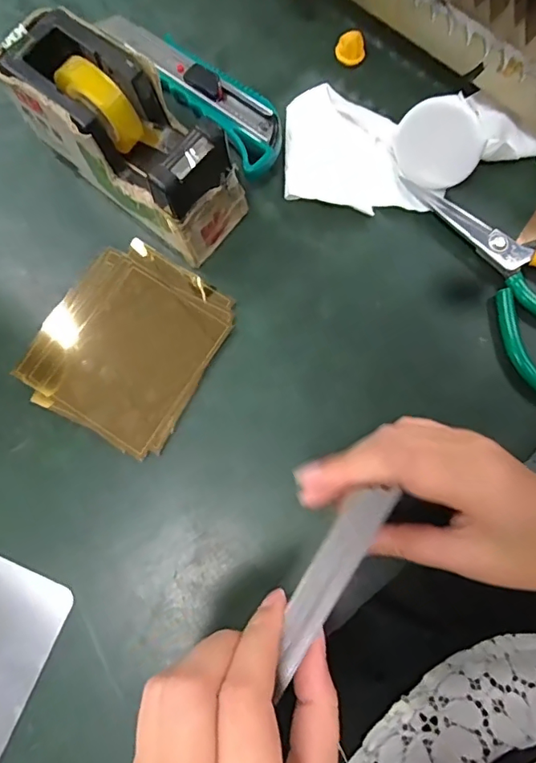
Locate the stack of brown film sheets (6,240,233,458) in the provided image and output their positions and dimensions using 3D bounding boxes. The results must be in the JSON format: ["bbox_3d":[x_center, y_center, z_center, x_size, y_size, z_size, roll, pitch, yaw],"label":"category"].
[{"bbox_3d":[-0.088,-0.026,0.304,0.104,0.007,0.116,28,79,6],"label":"stack of brown film sheets"}]

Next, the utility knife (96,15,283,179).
[{"bbox_3d":[-0.048,-0.204,0.331,0.040,0.024,0.174,-38,80,-7],"label":"utility knife"}]

